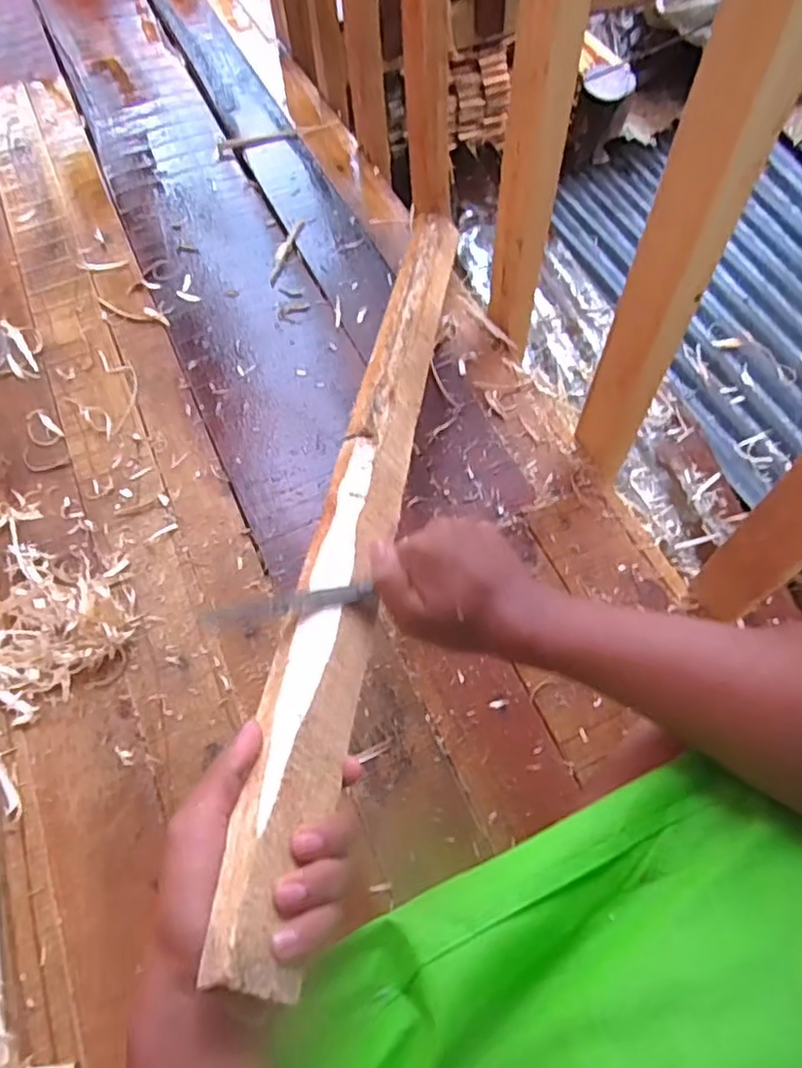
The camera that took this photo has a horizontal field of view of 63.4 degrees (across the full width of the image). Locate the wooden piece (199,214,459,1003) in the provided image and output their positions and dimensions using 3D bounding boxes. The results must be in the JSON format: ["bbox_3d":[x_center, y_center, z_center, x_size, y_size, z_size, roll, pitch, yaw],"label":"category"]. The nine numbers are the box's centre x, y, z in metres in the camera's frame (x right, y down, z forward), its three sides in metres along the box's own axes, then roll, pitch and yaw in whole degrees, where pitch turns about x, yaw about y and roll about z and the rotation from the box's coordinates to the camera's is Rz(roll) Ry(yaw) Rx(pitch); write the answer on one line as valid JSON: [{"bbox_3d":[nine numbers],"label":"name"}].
[{"bbox_3d":[-0.014,-0.090,0.554,0.056,0.048,0.796,6,48,5],"label":"wooden piece"}]

